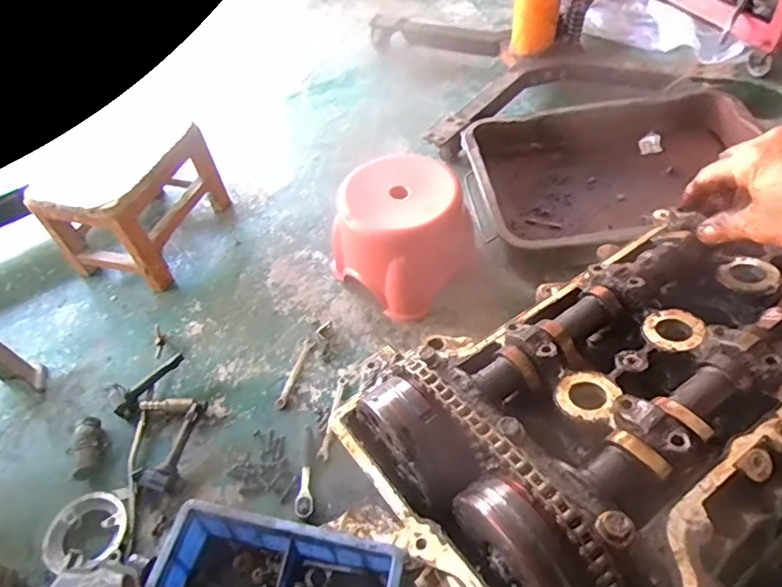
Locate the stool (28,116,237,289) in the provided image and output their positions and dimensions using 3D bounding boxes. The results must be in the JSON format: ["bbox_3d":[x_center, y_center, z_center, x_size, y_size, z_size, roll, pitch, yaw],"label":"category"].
[{"bbox_3d":[-0.543,-0.200,1.211,0.240,0.217,0.337,9,53,13],"label":"stool"}]

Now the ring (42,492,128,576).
[{"bbox_3d":[-0.462,0.360,0.846,0.117,0.027,0.107,-3,51,3],"label":"ring"}]

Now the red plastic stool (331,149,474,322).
[{"bbox_3d":[0.028,-0.114,1.060,0.230,0.198,0.219,-37,57,-22],"label":"red plastic stool"}]

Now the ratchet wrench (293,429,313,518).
[{"bbox_3d":[-0.142,0.288,0.909,0.029,0.026,0.152,-8,51,-1],"label":"ratchet wrench"}]

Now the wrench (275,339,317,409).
[{"bbox_3d":[-0.174,0.143,1.019,0.023,0.011,0.146,12,53,14],"label":"wrench"}]

